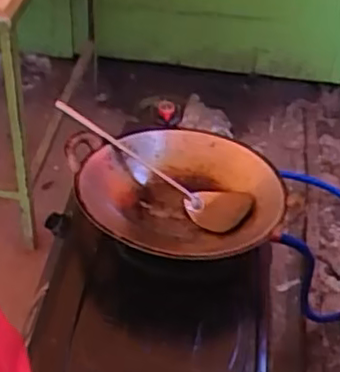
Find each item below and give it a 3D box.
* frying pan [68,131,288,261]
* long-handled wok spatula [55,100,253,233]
[{"bbox_3d":[0.019,0.022,1.096,0.331,0.108,0.291,-6,44,-10],"label":"frying pan"},{"bbox_3d":[-0.033,-0.040,1.137,0.367,0.071,0.072,33,47,3],"label":"long-handled wok spatula"}]

